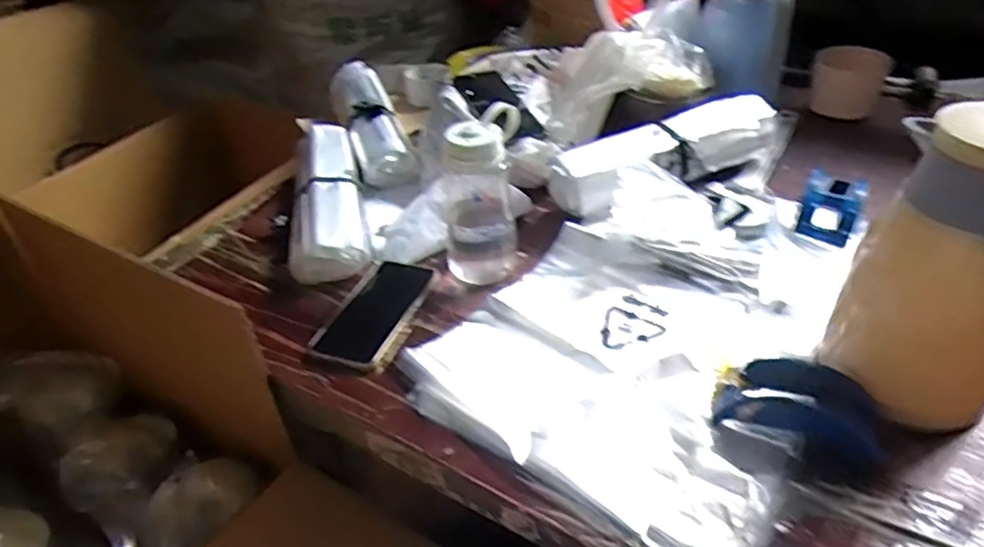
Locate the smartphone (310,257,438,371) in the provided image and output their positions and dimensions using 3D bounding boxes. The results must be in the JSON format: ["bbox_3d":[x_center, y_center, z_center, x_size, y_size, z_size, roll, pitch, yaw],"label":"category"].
[{"bbox_3d":[-0.128,0.040,0.706,0.087,0.016,0.151,5,38,22],"label":"smartphone"}]

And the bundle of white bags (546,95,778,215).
[{"bbox_3d":[0.225,-0.156,0.839,0.314,0.065,0.091,-23,41,-21],"label":"bundle of white bags"}]

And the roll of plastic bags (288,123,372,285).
[{"bbox_3d":[-0.216,-0.105,0.850,0.091,0.061,0.312,-10,38,-9],"label":"roll of plastic bags"}]

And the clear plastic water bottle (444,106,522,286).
[{"bbox_3d":[-0.012,-0.094,0.730,0.081,0.173,0.098,-2,37,1],"label":"clear plastic water bottle"}]

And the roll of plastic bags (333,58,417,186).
[{"bbox_3d":[-0.187,-0.238,0.993,0.084,0.064,0.315,-12,38,-12],"label":"roll of plastic bags"}]

